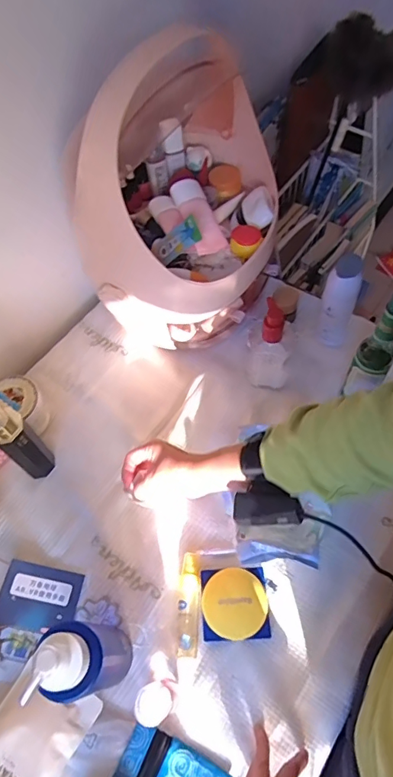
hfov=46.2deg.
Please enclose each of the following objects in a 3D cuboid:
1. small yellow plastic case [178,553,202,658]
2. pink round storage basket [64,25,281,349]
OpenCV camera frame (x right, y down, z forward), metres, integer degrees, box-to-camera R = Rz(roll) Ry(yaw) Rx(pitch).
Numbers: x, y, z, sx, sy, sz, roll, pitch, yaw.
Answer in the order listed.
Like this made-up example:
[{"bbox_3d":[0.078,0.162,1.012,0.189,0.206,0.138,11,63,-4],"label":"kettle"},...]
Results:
[{"bbox_3d":[-0.009,0.264,0.568,0.026,0.023,0.114,1,60,5],"label":"small yellow plastic case"},{"bbox_3d":[-0.015,-0.274,0.646,0.240,0.319,0.309,2,60,6],"label":"pink round storage basket"}]

